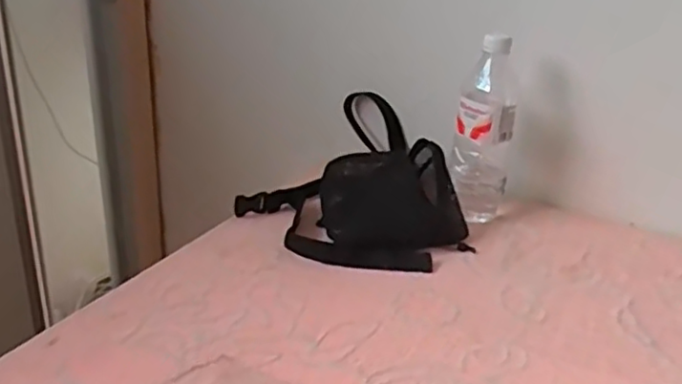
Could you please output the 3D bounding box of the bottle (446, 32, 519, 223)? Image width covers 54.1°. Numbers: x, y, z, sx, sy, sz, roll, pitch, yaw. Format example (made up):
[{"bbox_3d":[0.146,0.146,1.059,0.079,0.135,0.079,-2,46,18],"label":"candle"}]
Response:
[{"bbox_3d":[0.173,-0.074,0.815,0.069,0.224,0.059,9,25,12],"label":"bottle"}]

